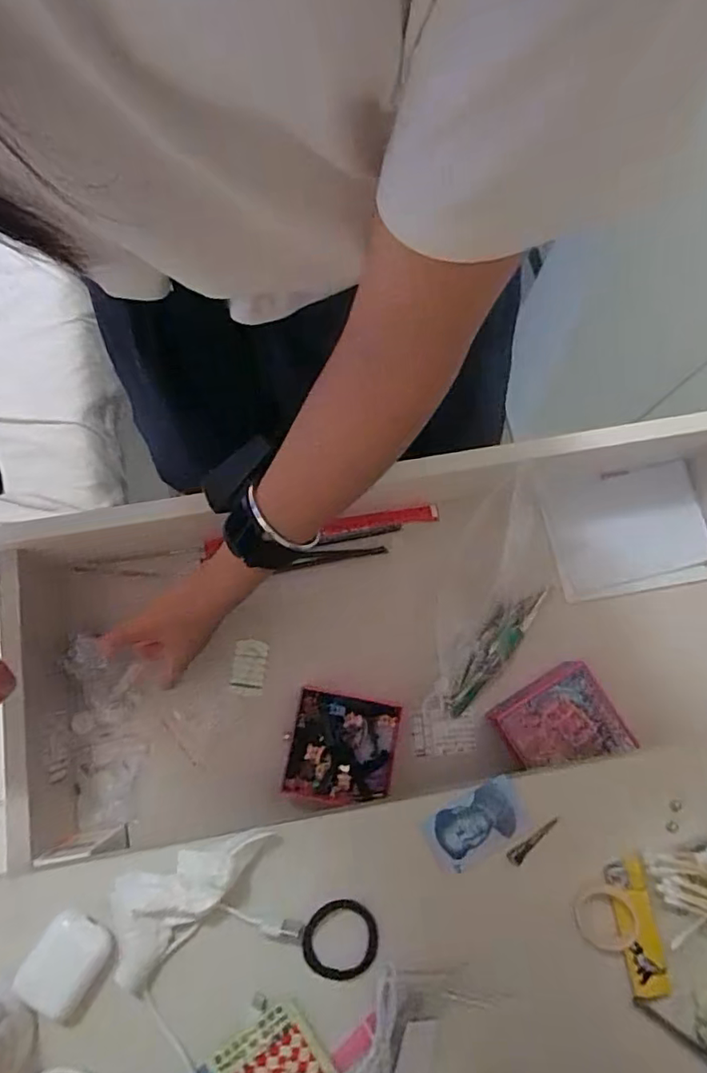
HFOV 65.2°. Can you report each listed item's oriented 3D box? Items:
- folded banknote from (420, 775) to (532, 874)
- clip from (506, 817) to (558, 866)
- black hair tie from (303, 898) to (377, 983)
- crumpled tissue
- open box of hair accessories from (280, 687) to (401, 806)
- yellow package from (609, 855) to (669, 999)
[{"bbox_3d":[0.086,0.203,0.389,0.071,0.007,0.040,-27,82,-8],"label":"folded banknote"},{"bbox_3d":[0.125,0.212,0.384,0.043,0.004,0.009,-35,80,-9],"label":"clip"},{"bbox_3d":[-0.009,0.265,0.364,0.049,0.008,0.044,1,77,-1],"label":"black hair tie"},{"bbox_3d":[-0.117,0.231,0.364,0.056,0.030,0.122,43,79,8],"label":"crumpled tissue"},{"bbox_3d":[-0.010,0.186,0.487,0.091,0.028,0.088,10,77,1],"label":"open box of hair accessories"},{"bbox_3d":[0.188,0.259,0.368,0.025,0.008,0.079,-7,77,-3],"label":"yellow package"}]

